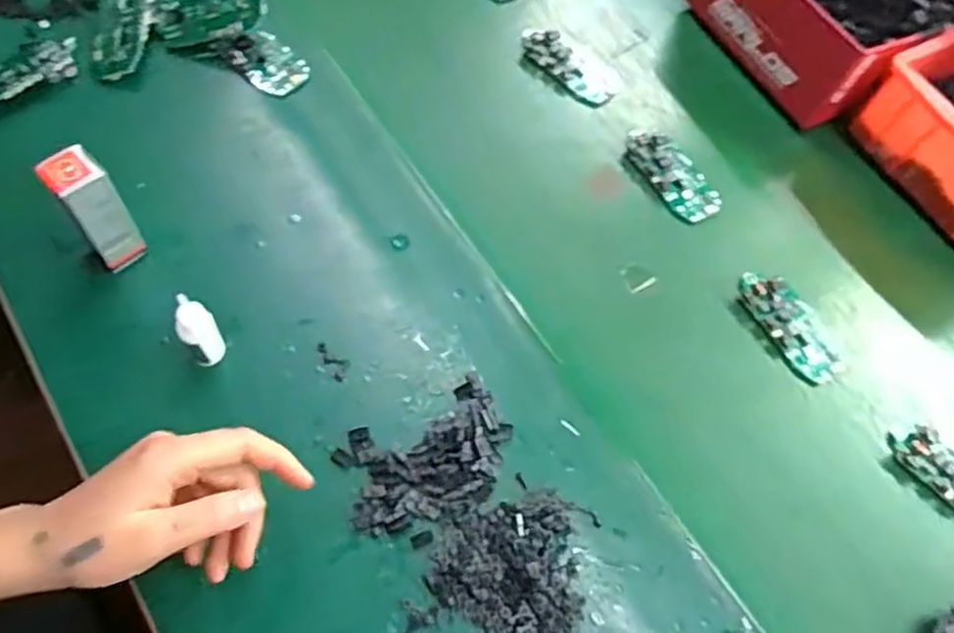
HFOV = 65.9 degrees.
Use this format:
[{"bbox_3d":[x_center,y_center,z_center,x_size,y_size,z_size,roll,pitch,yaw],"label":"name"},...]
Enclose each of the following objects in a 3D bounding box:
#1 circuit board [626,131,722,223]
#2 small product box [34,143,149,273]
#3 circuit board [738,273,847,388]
[{"bbox_3d":[0.167,-0.123,0.629,0.046,0.013,0.100,-29,69,-22],"label":"circuit board"},{"bbox_3d":[-0.245,-0.065,0.482,0.032,0.106,0.027,-33,71,-23],"label":"small product box"},{"bbox_3d":[0.244,0.005,0.569,0.045,0.011,0.099,-26,68,-21],"label":"circuit board"}]

